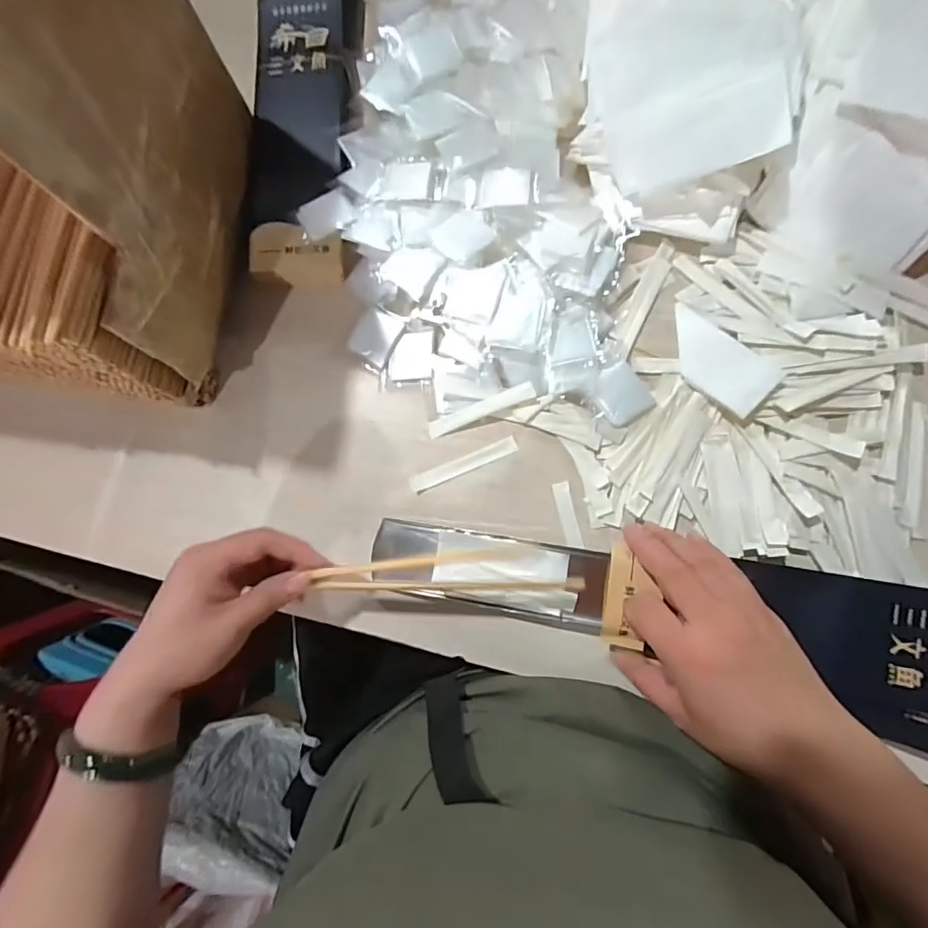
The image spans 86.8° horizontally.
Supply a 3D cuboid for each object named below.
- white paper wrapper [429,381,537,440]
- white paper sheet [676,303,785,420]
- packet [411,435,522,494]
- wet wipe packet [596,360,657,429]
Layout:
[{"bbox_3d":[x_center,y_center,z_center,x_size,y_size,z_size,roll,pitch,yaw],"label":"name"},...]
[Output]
[{"bbox_3d":[0.013,-0.043,0.392,0.090,0.004,0.013,-22,97,17],"label":"white paper wrapper"},{"bbox_3d":[0.188,-0.079,0.372,0.046,0.005,0.092,-45,64,6],"label":"white paper sheet"},{"bbox_3d":[0.000,0.000,0.398,0.089,0.005,0.014,-24,82,3],"label":"packet"},{"bbox_3d":[0.123,-0.054,0.382,0.039,0.006,0.045,-34,81,2],"label":"wet wipe packet"}]

